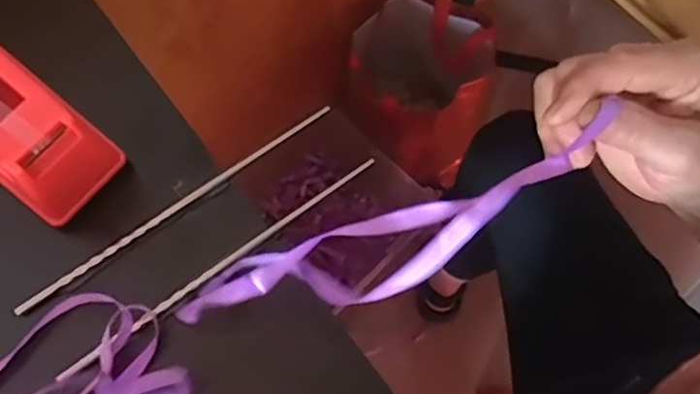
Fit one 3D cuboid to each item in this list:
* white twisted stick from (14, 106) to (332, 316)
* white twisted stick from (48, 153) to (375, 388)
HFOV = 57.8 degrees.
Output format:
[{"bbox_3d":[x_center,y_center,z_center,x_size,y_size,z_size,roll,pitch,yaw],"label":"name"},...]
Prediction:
[{"bbox_3d":[-0.104,0.005,0.389,0.220,0.004,0.006,-34,73,-12],"label":"white twisted stick"},{"bbox_3d":[-0.074,0.039,0.377,0.218,0.009,0.007,-35,73,-13],"label":"white twisted stick"}]

